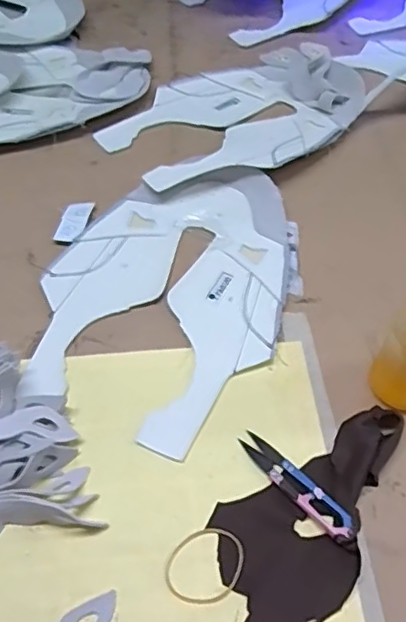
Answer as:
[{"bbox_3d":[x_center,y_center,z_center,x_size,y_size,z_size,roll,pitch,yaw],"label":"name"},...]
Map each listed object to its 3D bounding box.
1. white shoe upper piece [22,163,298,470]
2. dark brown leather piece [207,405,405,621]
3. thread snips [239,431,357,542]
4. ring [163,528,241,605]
[{"bbox_3d":[-0.026,-0.026,0.515,0.195,0.016,0.277,23,57,13],"label":"white shoe upper piece"},{"bbox_3d":[0.086,0.138,0.403,0.161,0.015,0.090,-27,61,-20],"label":"dark brown leather piece"},{"bbox_3d":[0.066,0.120,0.415,0.020,0.011,0.097,-36,64,-24],"label":"thread snips"},{"bbox_3d":[0.002,0.164,0.387,0.044,0.004,0.051,26,58,14],"label":"ring"}]

